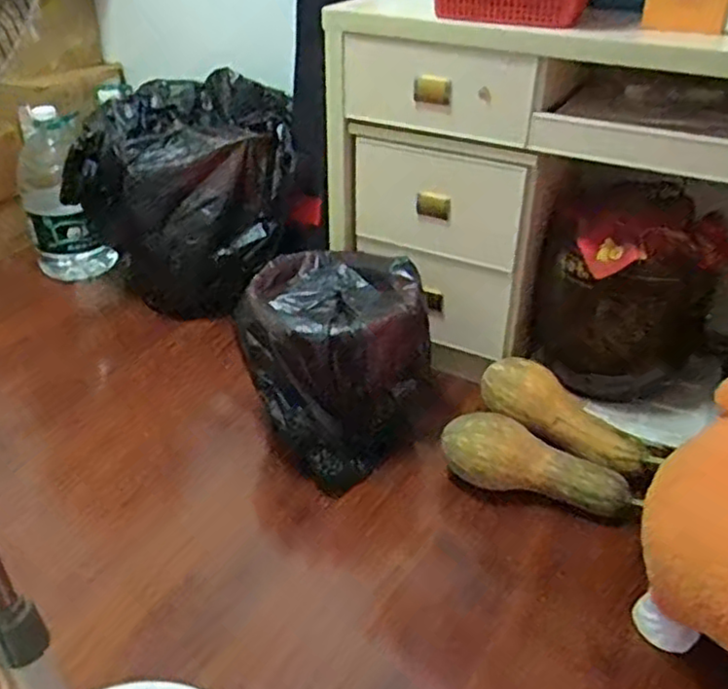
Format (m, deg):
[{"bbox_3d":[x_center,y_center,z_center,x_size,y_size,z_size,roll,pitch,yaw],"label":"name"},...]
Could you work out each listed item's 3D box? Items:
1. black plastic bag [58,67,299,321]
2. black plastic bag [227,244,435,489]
[{"bbox_3d":[-0.470,-0.360,1.858,0.566,0.539,0.433,-9,34,-13],"label":"black plastic bag"},{"bbox_3d":[-0.065,0.034,1.410,0.360,0.306,0.334,27,42,34],"label":"black plastic bag"}]

